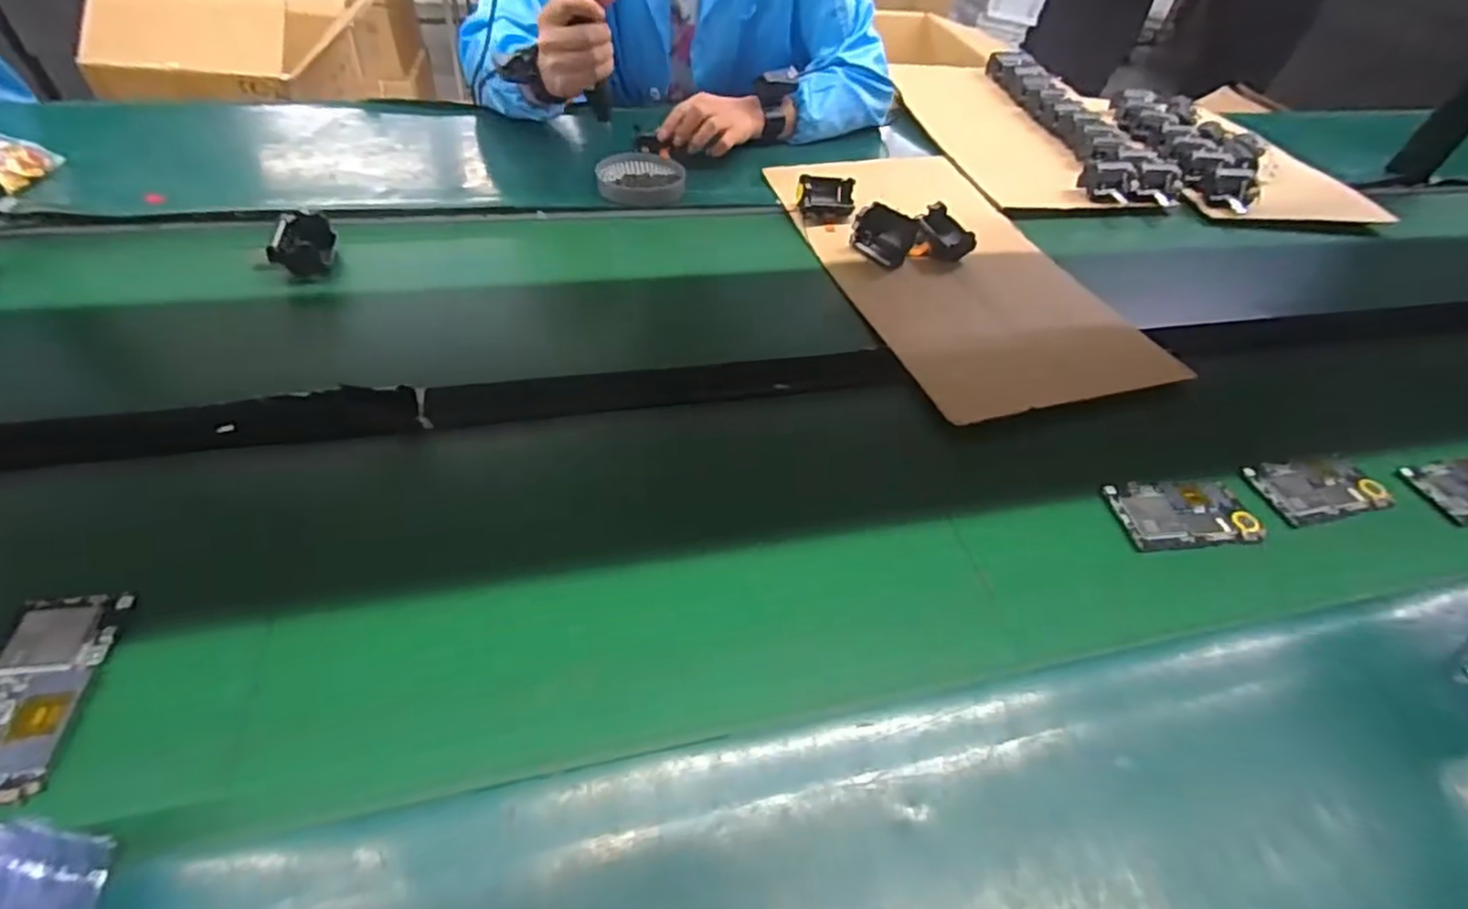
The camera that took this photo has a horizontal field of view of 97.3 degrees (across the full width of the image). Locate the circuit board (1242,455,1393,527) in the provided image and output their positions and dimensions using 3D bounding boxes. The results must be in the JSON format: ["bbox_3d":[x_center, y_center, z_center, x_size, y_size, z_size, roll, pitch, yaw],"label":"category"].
[{"bbox_3d":[0.539,0.029,0.594,0.121,0.011,0.064,-8,49,-12],"label":"circuit board"}]

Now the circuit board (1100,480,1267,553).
[{"bbox_3d":[0.386,0.049,0.553,0.117,0.006,0.069,-2,48,-8],"label":"circuit board"}]

